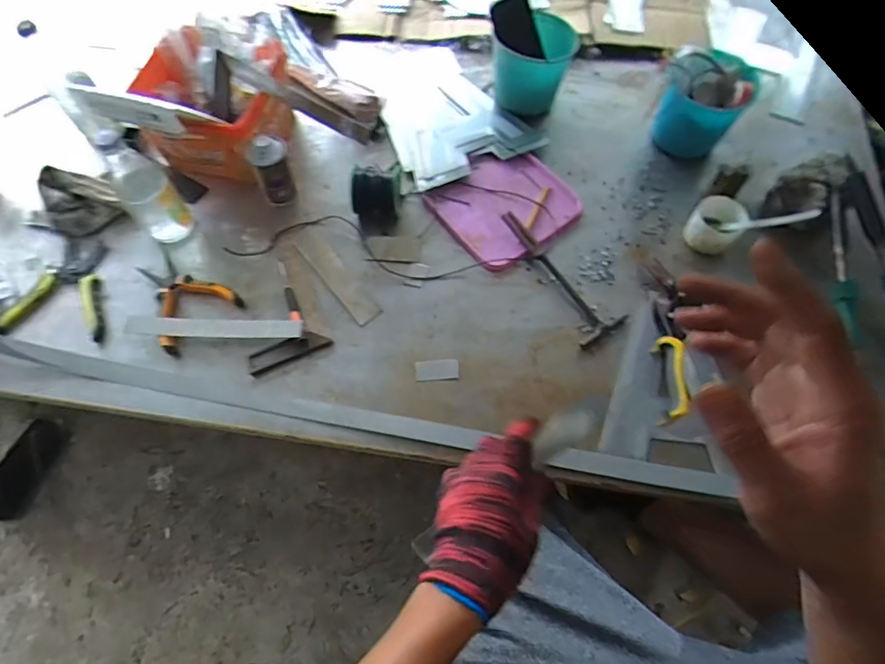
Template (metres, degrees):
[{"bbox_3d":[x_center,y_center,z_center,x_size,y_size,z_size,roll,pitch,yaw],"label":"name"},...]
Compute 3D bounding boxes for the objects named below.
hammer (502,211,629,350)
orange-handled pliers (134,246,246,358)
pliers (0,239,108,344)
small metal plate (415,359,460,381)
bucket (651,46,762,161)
[{"bbox_3d":[0.163,-0.087,0.716,0.067,0.023,0.222,-27,70,-12],"label":"hammer"},{"bbox_3d":[-0.359,-0.053,0.693,0.113,0.015,0.147,-41,73,-17],"label":"orange-handled pliers"},{"bbox_3d":[-0.500,-0.061,0.696,0.130,0.012,0.149,8,66,2],"label":"pliers"},{"bbox_3d":[-0.006,0.049,0.657,0.055,0.011,0.025,-5,67,-3],"label":"small metal plate"},{"bbox_3d":[0.389,-0.355,0.772,0.111,0.143,0.114,0,66,-1],"label":"bucket"}]

